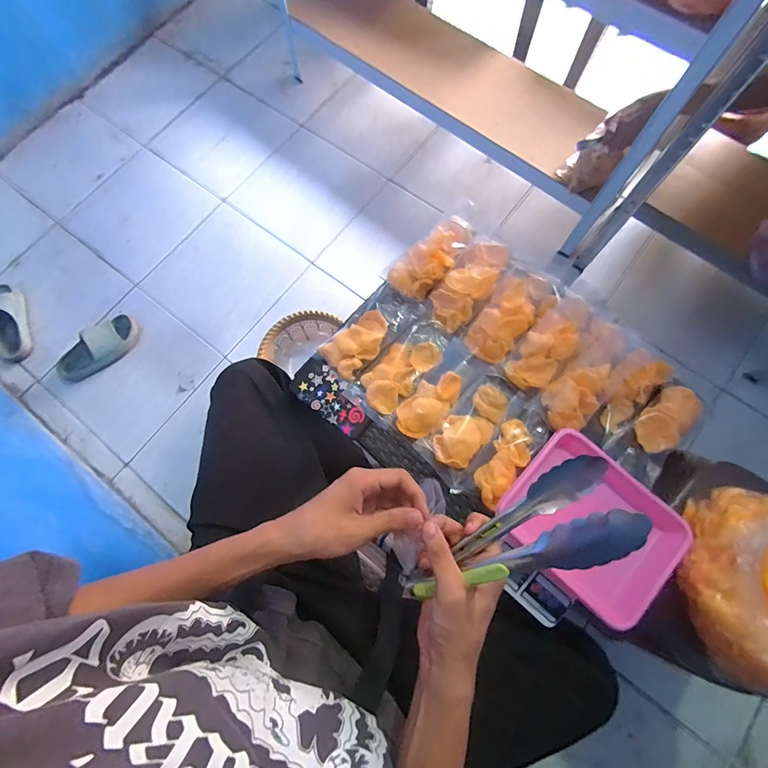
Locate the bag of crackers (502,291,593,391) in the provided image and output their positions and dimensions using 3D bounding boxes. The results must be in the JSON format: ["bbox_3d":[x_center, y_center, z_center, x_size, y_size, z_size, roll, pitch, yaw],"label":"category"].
[{"bbox_3d":[0.283,-0.077,0.635,0.079,0.049,0.193,37,79,10],"label":"bag of crackers"}]

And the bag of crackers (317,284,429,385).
[{"bbox_3d":[-0.023,-0.095,0.664,0.186,0.035,0.083,-44,79,-9],"label":"bag of crackers"}]

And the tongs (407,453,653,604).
[{"bbox_3d":[0.123,0.142,0.350,0.195,0.109,0.040,-37,98,20],"label":"tongs"}]

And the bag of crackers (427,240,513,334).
[{"bbox_3d":[0.151,-0.178,0.676,0.085,0.054,0.186,38,79,10],"label":"bag of crackers"}]

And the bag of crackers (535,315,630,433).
[{"bbox_3d":[0.333,-0.015,0.628,0.082,0.052,0.204,36,79,10],"label":"bag of crackers"}]

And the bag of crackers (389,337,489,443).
[{"bbox_3d":[0.089,0.013,0.641,0.076,0.036,0.187,40,80,11],"label":"bag of crackers"}]

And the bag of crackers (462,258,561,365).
[{"bbox_3d":[0.218,-0.124,0.657,0.094,0.041,0.198,37,79,10],"label":"bag of crackers"}]

